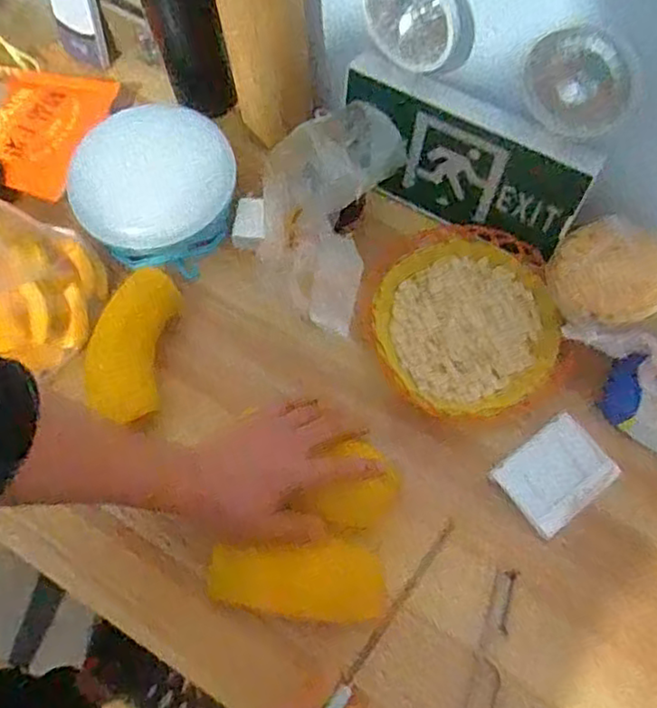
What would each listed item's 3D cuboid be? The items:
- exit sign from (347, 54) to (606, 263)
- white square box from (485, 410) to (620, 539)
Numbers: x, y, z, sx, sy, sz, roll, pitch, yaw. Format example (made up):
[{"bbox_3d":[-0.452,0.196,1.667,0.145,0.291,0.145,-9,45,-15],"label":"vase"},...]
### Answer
[{"bbox_3d":[0.126,-0.194,0.670,0.263,0.145,0.054,30,52,10],"label":"exit sign"},{"bbox_3d":[0.211,0.112,0.616,0.095,0.015,0.075,-36,70,-11],"label":"white square box"}]

